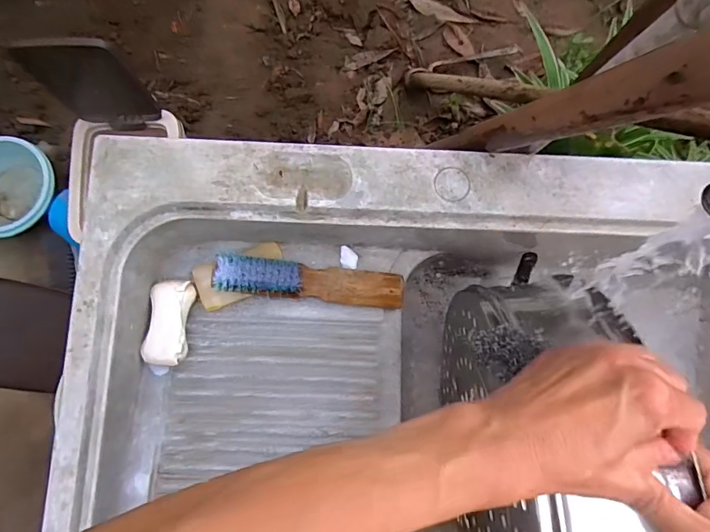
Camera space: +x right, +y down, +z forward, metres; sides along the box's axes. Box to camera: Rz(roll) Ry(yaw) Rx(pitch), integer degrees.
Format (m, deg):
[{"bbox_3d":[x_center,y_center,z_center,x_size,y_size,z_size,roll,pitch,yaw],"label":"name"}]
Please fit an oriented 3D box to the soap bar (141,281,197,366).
[{"bbox_3d":[-0.201,0.060,0.486,0.044,0.021,0.088,2,78,-1],"label":"soap bar"}]

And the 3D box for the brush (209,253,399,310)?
[{"bbox_3d":[-0.047,0.018,0.501,0.202,0.041,0.038,5,78,0],"label":"brush"}]

